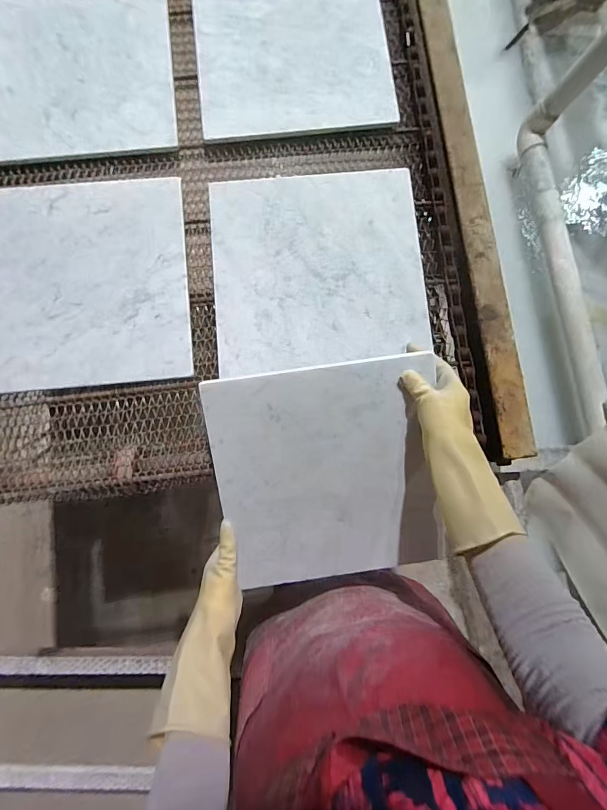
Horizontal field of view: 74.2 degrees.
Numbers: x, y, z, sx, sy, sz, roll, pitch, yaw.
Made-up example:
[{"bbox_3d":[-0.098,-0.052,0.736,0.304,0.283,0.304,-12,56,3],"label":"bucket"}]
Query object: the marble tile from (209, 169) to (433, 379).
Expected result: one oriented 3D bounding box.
[{"bbox_3d":[0.021,-0.198,0.583,0.298,0.014,0.289,-5,80,-2],"label":"marble tile"}]

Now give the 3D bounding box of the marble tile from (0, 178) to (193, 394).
[{"bbox_3d":[-0.322,-0.175,0.578,0.300,0.009,0.294,-5,85,-2],"label":"marble tile"}]

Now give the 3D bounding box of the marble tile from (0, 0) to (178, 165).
[{"bbox_3d":[-0.359,-0.522,0.628,0.300,0.017,0.300,-6,80,-2],"label":"marble tile"}]

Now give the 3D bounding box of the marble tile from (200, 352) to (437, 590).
[{"bbox_3d":[0.020,0.096,0.538,0.262,0.012,0.288,-8,103,-3],"label":"marble tile"}]

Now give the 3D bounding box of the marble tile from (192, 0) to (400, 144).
[{"bbox_3d":[-0.017,-0.564,0.634,0.298,0.010,0.290,-6,80,-2],"label":"marble tile"}]

